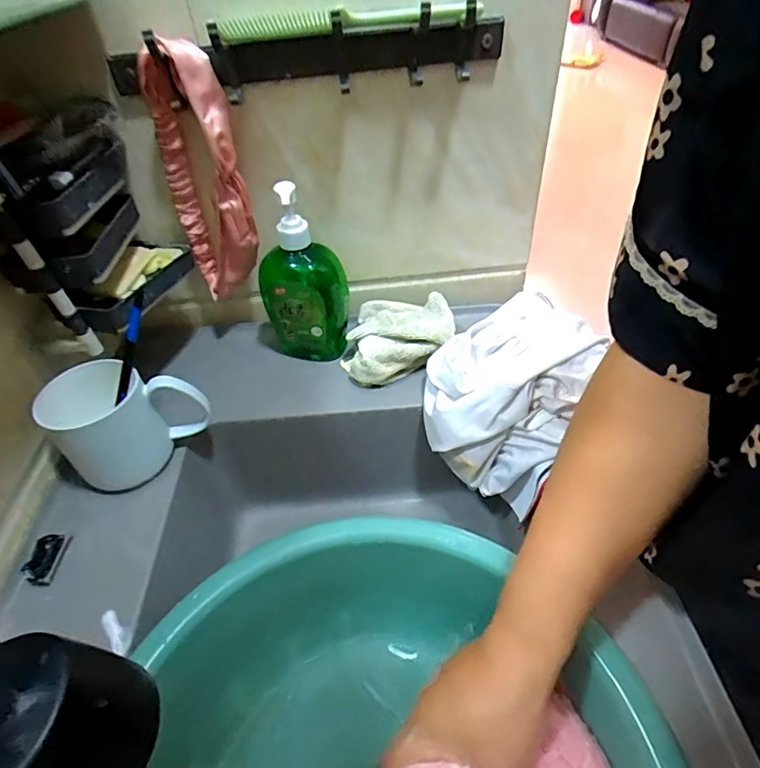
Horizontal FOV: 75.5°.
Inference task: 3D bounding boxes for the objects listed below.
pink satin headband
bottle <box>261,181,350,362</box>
[{"bbox_3d":[-0.166,-0.192,0.473,0.067,0.223,0.057,-22,47,-16],"label":"pink satin headband"},{"bbox_3d":[-0.081,-0.106,0.505,0.089,0.190,0.050,-11,45,-6],"label":"bottle"}]

